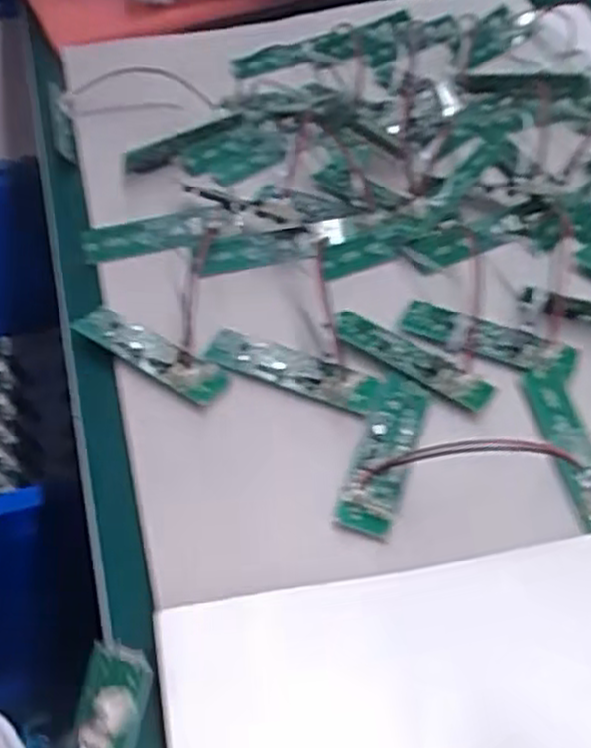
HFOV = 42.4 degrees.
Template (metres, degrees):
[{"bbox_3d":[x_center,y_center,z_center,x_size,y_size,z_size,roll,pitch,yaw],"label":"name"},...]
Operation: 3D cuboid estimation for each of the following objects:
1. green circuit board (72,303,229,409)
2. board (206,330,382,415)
[{"bbox_3d":[-0.067,-0.011,0.356,0.083,0.008,0.020,27,52,23],"label":"green circuit board"},{"bbox_3d":[-0.002,-0.003,0.347,0.081,0.004,0.021,17,49,16],"label":"board"}]

